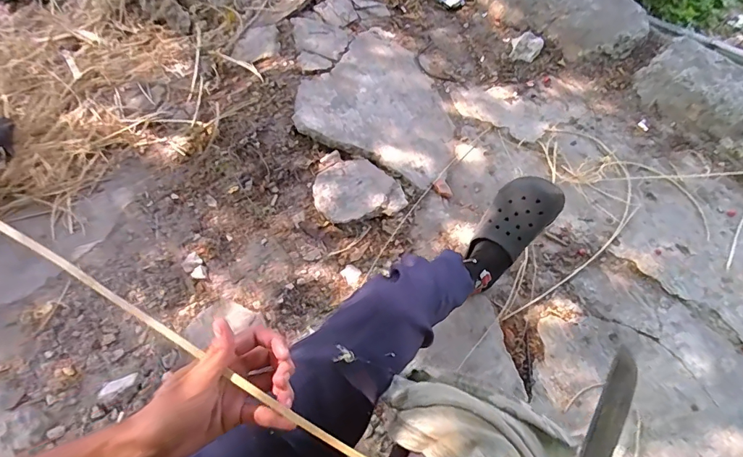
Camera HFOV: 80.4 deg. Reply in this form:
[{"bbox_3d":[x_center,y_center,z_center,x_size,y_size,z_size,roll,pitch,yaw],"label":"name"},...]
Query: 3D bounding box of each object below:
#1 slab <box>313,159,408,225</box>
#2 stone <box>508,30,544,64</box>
[{"bbox_3d":[-0.036,-0.103,1.108,0.213,0.031,0.181,-11,58,-9],"label":"slab"},{"bbox_3d":[0.498,-0.581,1.410,0.097,0.041,0.120,14,57,8],"label":"stone"}]

